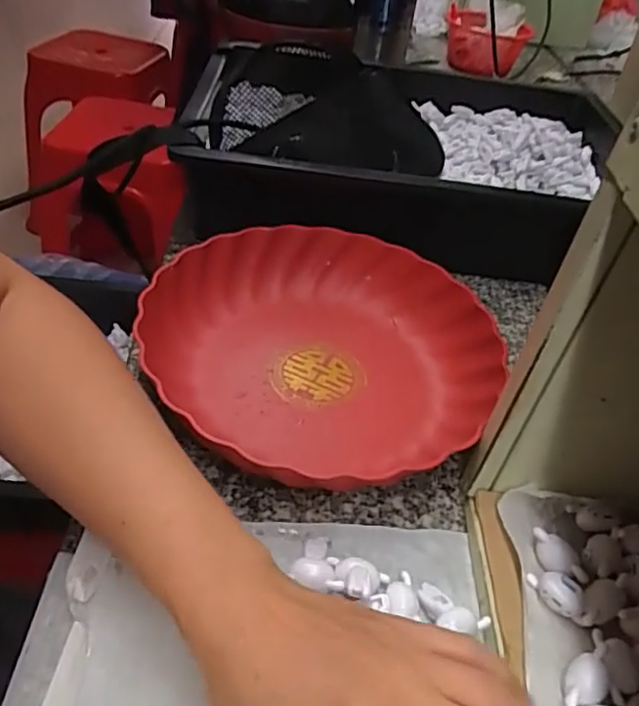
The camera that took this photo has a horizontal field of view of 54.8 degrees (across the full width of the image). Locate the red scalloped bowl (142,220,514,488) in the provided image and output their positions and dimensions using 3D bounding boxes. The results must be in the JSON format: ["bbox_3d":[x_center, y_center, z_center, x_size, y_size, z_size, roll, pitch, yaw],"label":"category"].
[{"bbox_3d":[0.000,-0.005,0.426,0.237,0.060,0.224,5,42,-4],"label":"red scalloped bowl"}]

